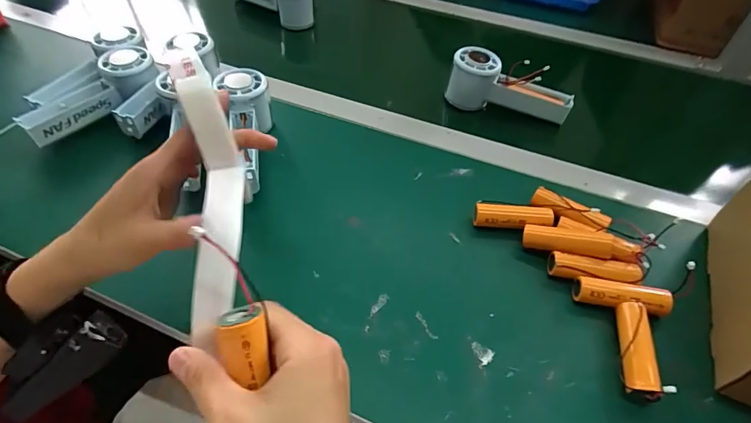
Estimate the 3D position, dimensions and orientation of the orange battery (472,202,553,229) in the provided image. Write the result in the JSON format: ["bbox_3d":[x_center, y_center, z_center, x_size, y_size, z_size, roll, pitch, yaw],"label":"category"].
[{"bbox_3d":[0.131,0.007,0.405,0.072,0.018,0.021,4,48,0],"label":"orange battery"}]

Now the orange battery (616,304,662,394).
[{"bbox_3d":[0.197,0.105,0.324,0.025,0.022,0.069,10,49,7],"label":"orange battery"}]

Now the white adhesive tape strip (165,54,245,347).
[{"bbox_3d":[-0.092,-0.012,0.239,0.029,0.028,0.165,-8,73,-10],"label":"white adhesive tape strip"}]

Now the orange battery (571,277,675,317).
[{"bbox_3d":[0.205,0.073,0.354,0.073,0.022,0.021,11,49,7],"label":"orange battery"}]

